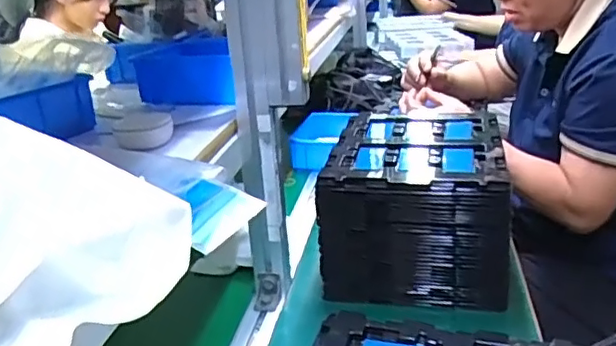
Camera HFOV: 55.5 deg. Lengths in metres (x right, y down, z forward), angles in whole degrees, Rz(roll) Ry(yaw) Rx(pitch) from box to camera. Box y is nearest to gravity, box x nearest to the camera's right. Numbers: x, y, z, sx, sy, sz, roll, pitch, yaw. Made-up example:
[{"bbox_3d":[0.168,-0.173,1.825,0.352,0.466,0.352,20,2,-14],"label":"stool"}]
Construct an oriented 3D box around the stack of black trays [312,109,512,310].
[{"bbox_3d":[0.147,0.036,0.807,0.218,0.163,0.251,0,22,12],"label":"stack of black trays"}]

